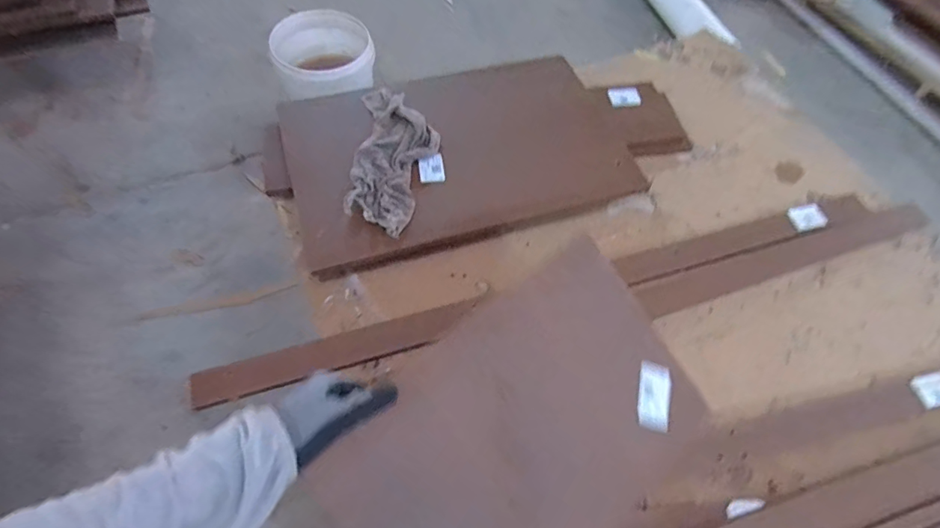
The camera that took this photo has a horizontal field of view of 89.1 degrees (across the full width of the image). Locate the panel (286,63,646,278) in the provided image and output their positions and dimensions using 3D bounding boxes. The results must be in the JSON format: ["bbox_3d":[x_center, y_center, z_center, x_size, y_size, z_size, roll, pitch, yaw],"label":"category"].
[{"bbox_3d":[-0.016,-0.202,0.840,0.588,0.043,0.349,-17,71,-13],"label":"panel"}]

